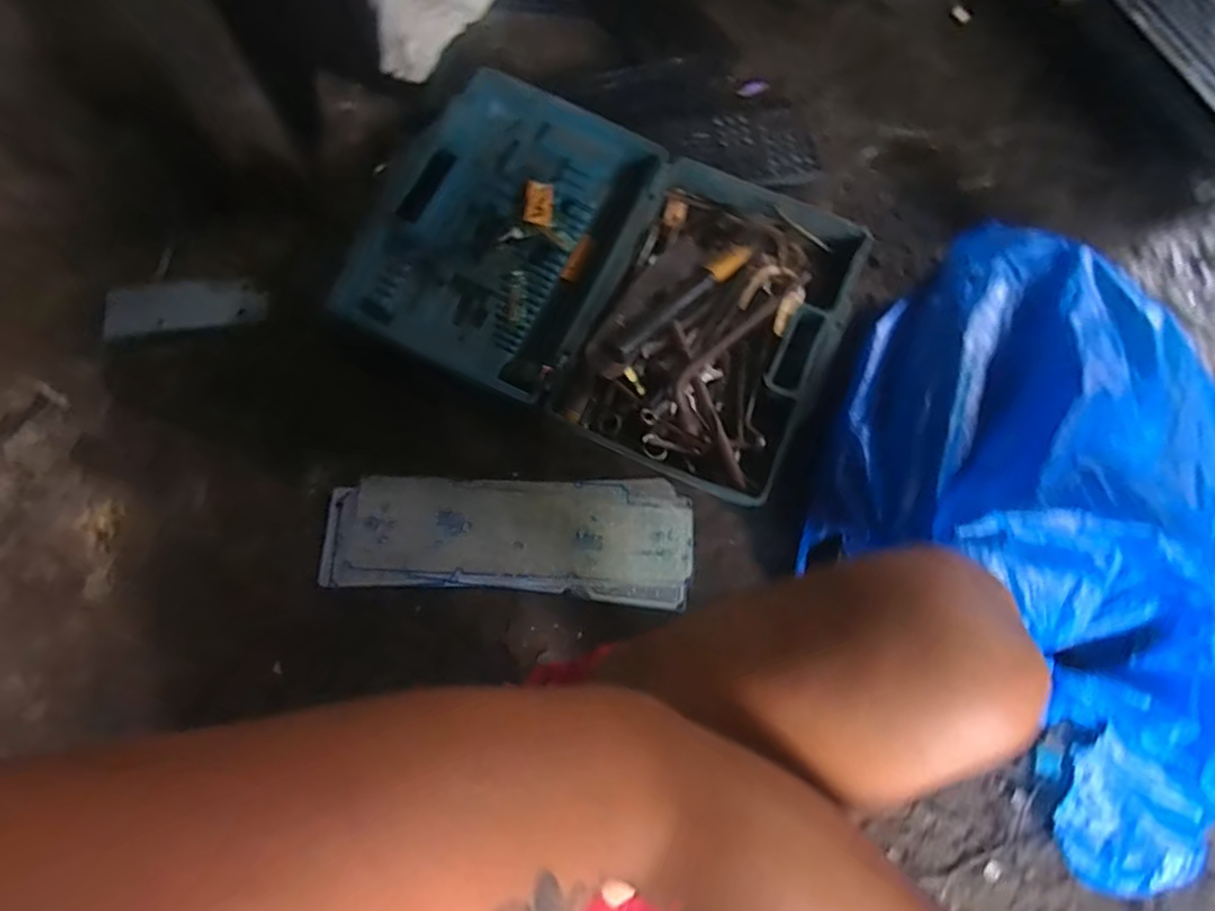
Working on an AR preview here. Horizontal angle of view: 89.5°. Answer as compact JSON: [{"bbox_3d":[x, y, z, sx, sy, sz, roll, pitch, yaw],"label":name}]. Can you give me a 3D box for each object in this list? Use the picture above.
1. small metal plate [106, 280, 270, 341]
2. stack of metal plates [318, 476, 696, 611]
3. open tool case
[{"bbox_3d":[-0.590,-0.210,0.863,0.205,0.011,0.081,-11,66,-11],"label":"small metal plate"},{"bbox_3d":[-0.123,0.099,0.770,0.453,0.012,0.147,3,71,4],"label":"stack of metal plates"},{"bbox_3d":[0.009,-0.250,0.811,0.598,0.100,0.448,22,74,10],"label":"open tool case"}]

